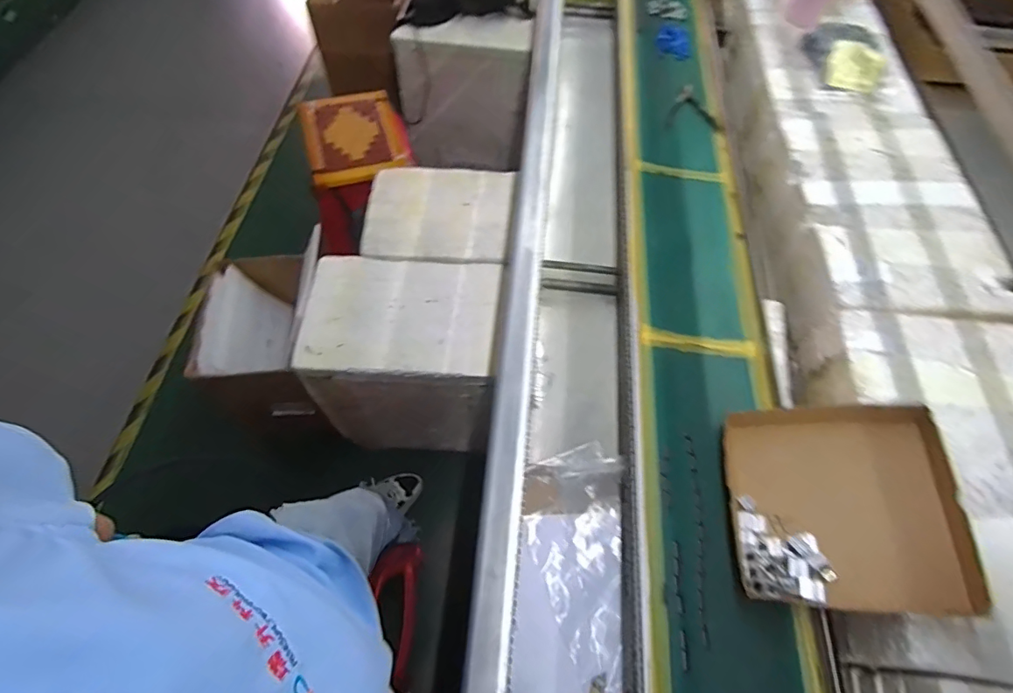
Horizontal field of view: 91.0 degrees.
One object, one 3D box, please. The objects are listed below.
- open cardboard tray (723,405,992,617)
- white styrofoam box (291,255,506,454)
[{"bbox_3d":[0.397,0.193,0.602,0.231,0.072,0.234,-11,55,25],"label":"open cardboard tray"},{"bbox_3d":[-0.235,0.035,1.234,0.390,0.435,0.304,2,60,-1],"label":"white styrofoam box"}]

